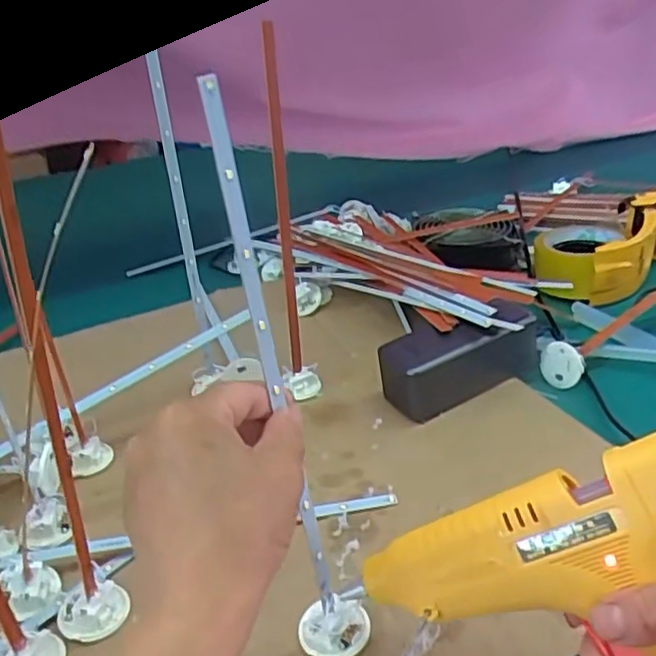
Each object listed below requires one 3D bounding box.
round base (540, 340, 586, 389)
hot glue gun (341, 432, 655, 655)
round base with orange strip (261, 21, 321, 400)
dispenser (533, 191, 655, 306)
[{"bbox_3d":[0.197,0.031,0.571,0.007,0.037,0.039,-2,52,-41],"label":"round base"},{"bbox_3d":[0.132,0.109,0.303,0.217,0.128,0.039,21,12,24],"label":"hot glue gun"},{"bbox_3d":[-0.032,-0.069,0.516,0.025,0.291,0.035,-8,28,-5],"label":"round base with orange strip"},{"bbox_3d":[0.292,-0.088,0.729,0.099,0.063,0.210,21,37,37],"label":"dispenser"}]

